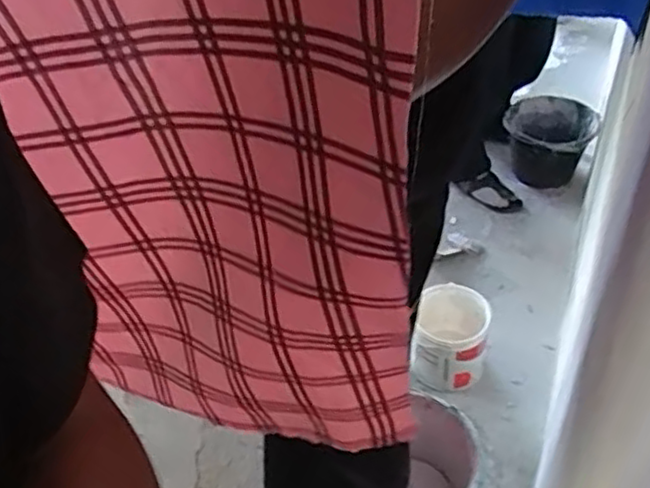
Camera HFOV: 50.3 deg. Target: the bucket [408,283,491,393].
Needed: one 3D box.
[{"bbox_3d":[0.311,0.252,1.750,0.188,0.191,0.216,6,47,10],"label":"bucket"}]

